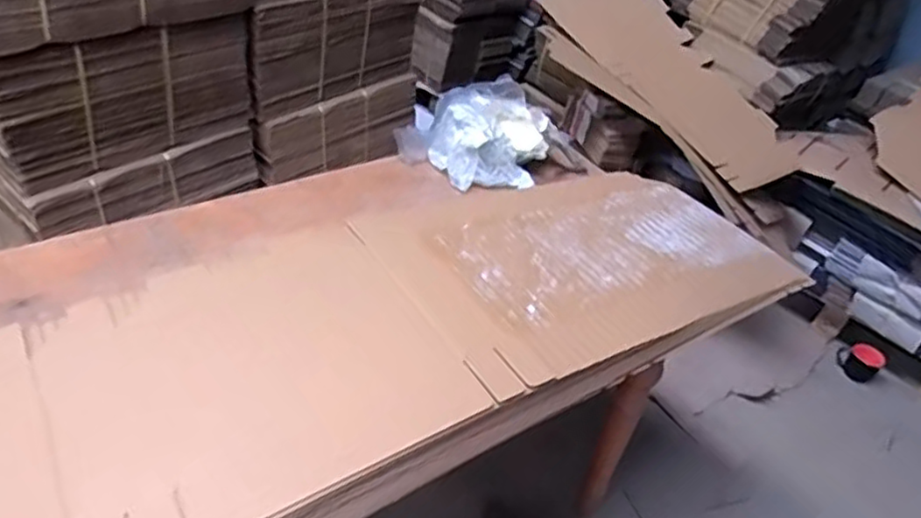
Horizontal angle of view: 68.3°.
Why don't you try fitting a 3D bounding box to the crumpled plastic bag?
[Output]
[{"bbox_3d":[0.050,-0.259,1.379,0.272,0.111,0.247,29,43,23],"label":"crumpled plastic bag"}]

